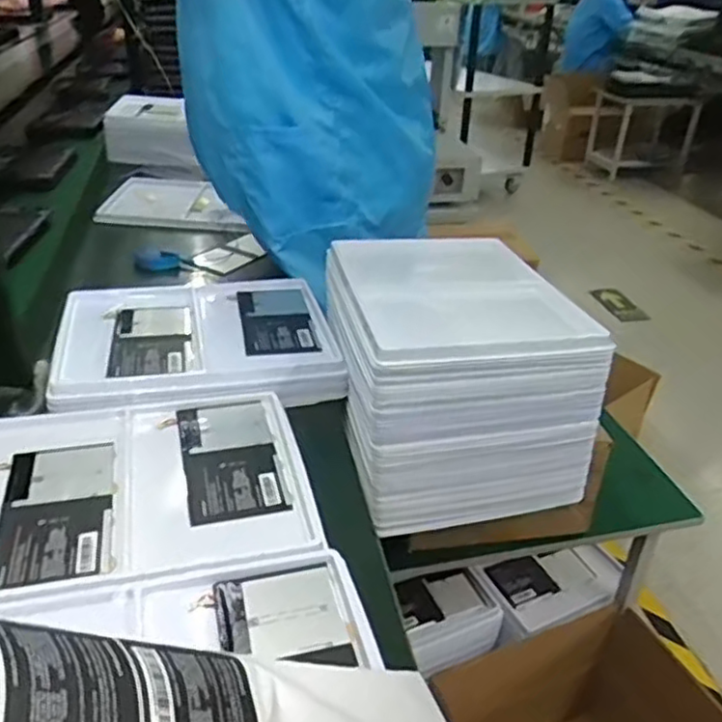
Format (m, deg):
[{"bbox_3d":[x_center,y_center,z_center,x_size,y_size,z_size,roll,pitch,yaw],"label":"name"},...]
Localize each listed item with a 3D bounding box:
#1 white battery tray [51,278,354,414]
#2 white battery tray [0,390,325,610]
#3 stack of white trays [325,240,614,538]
[{"bbox_3d":[-0.202,-0.032,0.830,0.320,0.033,0.260,-7,32,-14],"label":"white battery tray"},{"bbox_3d":[-0.211,0.111,0.613,0.318,0.015,0.244,-7,32,-14],"label":"white battery tray"},{"bbox_3d":[0.096,0.003,0.813,0.242,0.209,0.309,-5,32,-12],"label":"stack of white trays"}]

